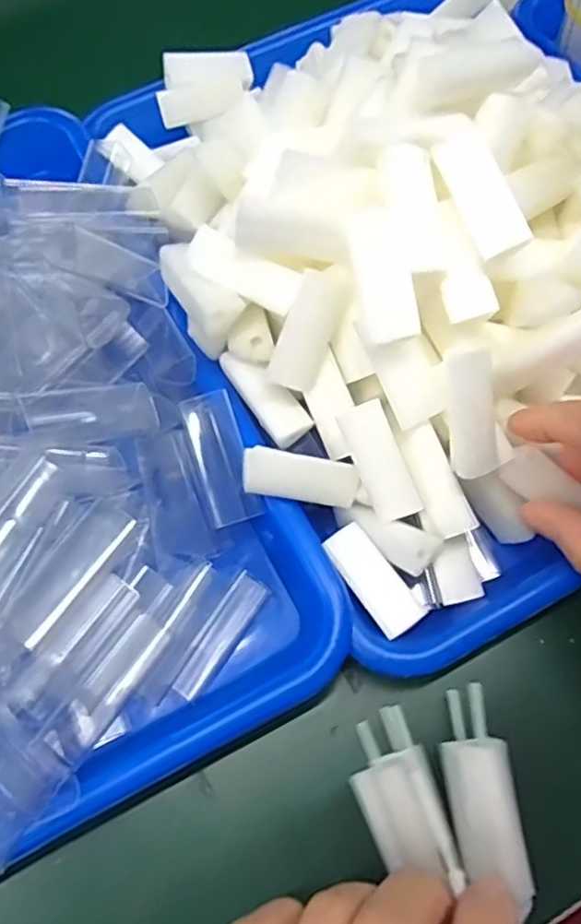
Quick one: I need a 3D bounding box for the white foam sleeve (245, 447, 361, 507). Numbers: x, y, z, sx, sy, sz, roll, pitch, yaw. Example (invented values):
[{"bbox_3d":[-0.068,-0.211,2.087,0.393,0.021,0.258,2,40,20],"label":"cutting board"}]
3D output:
[{"bbox_3d":[0.004,0.006,0.264,0.048,0.008,0.017,12,66,-18],"label":"white foam sleeve"}]

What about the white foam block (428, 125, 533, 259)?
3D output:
[{"bbox_3d":[0.069,-0.098,0.242,0.018,0.007,0.046,-28,89,21],"label":"white foam block"}]

